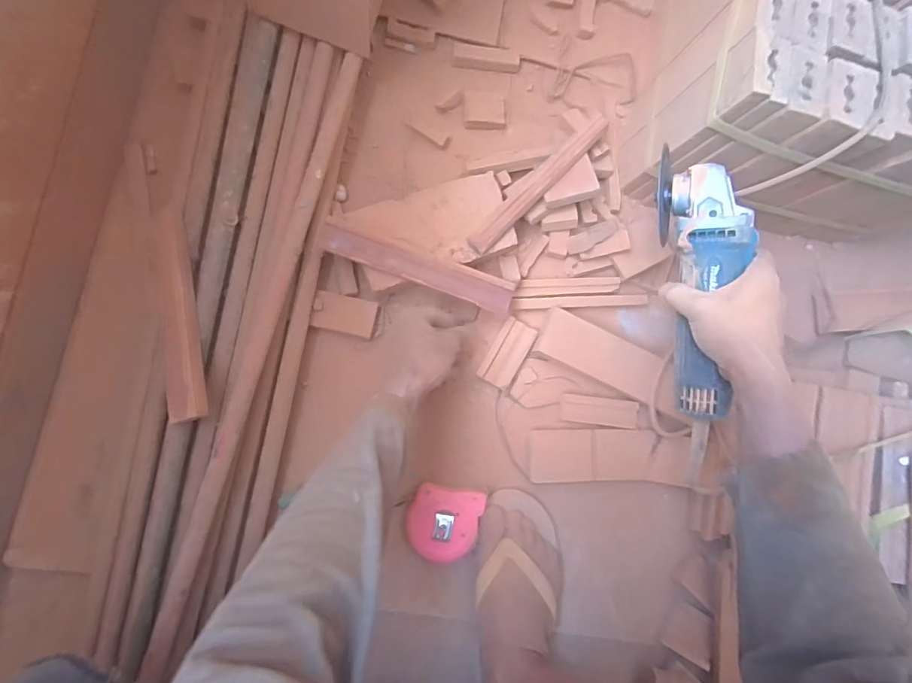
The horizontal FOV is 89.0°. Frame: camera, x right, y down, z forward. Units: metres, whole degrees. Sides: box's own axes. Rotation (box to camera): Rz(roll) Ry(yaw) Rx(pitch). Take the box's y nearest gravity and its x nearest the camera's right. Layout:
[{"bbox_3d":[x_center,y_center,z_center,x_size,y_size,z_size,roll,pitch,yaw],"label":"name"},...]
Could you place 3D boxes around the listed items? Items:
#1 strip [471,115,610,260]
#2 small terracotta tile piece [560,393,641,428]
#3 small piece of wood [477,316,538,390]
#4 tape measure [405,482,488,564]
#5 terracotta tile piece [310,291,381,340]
[{"bbox_3d":[0.103,-0.194,0.561,0.026,0.017,0.228,45,82,-3],"label":"strip"},{"bbox_3d":[0.189,0.091,0.607,0.100,0.010,0.034,8,85,-7],"label":"small terracotta tile piece"},{"bbox_3d":[0.064,0.015,0.588,0.042,0.018,0.086,31,83,-5],"label":"small piece of wood"},{"bbox_3d":[-0.014,0.218,0.560,0.090,0.037,0.085,11,85,-7],"label":"tape measure"},{"bbox_3d":[-0.135,-0.033,0.571,0.076,0.014,0.046,13,85,-7],"label":"terracotta tile piece"}]

